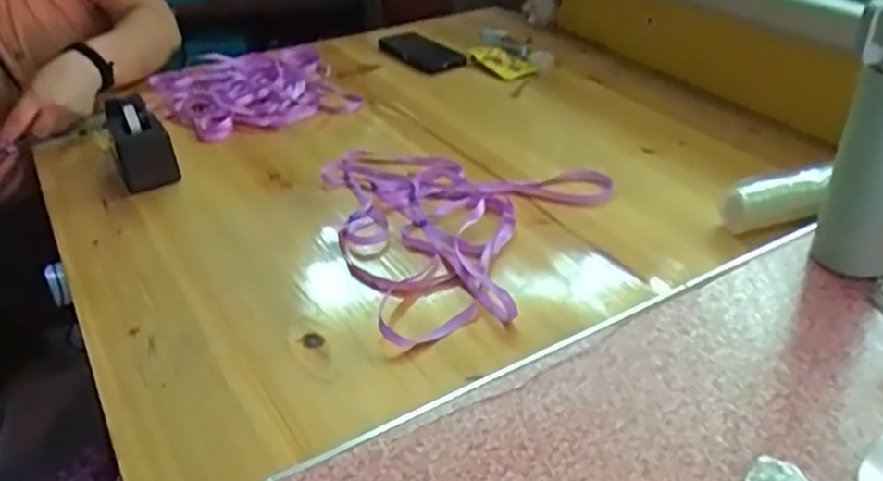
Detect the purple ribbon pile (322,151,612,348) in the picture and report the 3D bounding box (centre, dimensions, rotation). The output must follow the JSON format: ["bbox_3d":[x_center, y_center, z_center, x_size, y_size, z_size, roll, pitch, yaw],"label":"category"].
[{"bbox_3d":[-0.016,-0.023,0.782,0.301,0.029,0.317,17,38,26],"label":"purple ribbon pile"}]

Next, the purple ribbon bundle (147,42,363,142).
[{"bbox_3d":[-0.287,-0.225,1.092,0.281,0.042,0.266,-12,35,-15],"label":"purple ribbon bundle"}]

